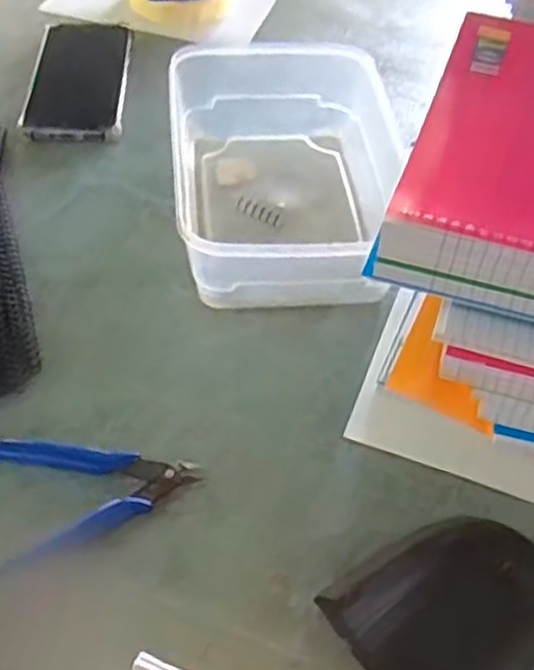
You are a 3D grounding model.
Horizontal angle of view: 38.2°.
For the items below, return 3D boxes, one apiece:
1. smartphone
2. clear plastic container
[{"bbox_3d":[-0.162,-0.223,0.668,0.078,0.014,0.163,0,51,-5],"label":"smartphone"},{"bbox_3d":[0.016,-0.116,0.553,0.150,0.073,0.243,-2,51,-6],"label":"clear plastic container"}]

